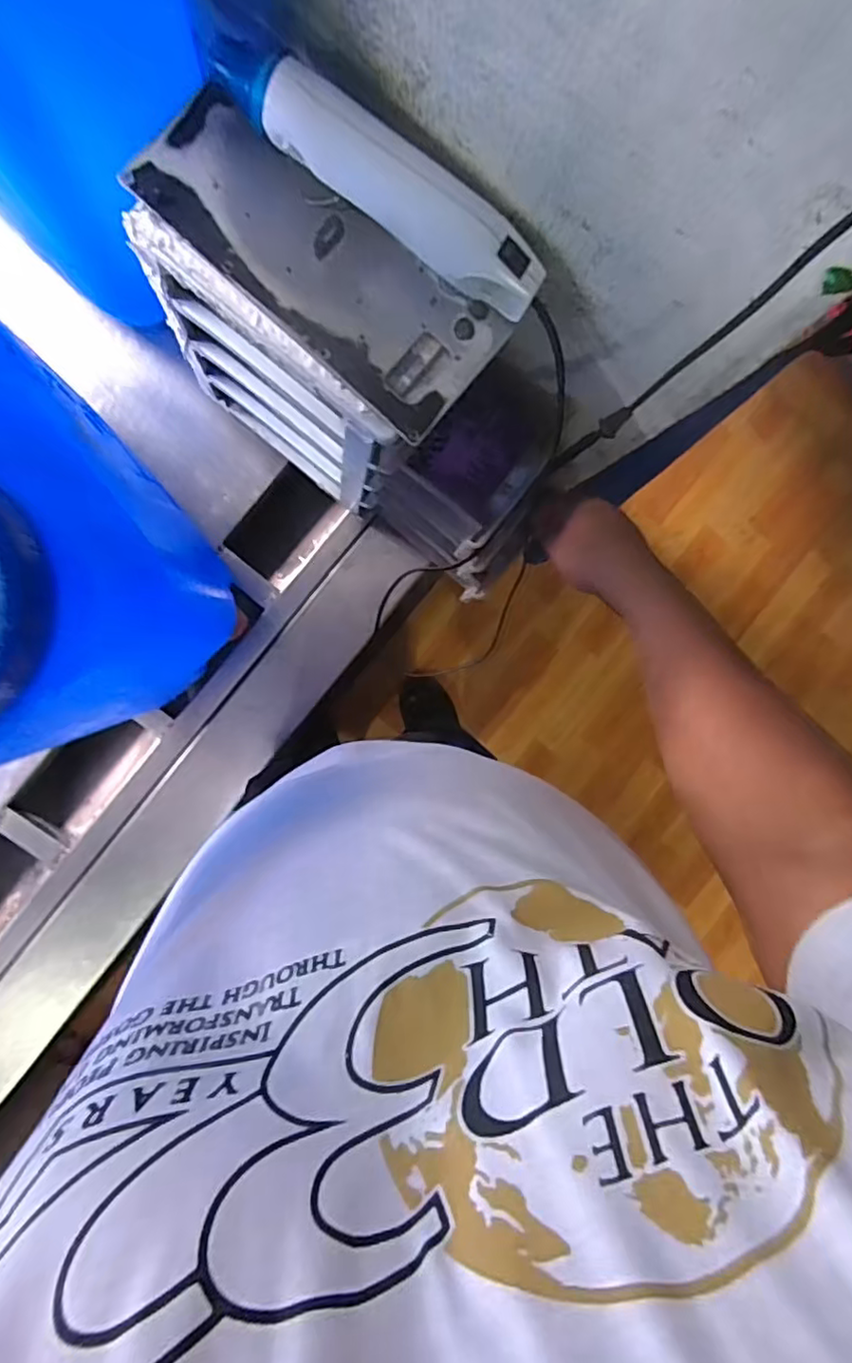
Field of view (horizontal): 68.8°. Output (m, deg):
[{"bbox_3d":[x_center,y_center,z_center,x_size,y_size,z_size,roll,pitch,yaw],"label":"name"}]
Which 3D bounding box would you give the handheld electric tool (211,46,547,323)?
[{"bbox_3d":[-0.022,-0.299,0.374,0.211,0.035,0.040,31,89,-8],"label":"handheld electric tool"}]

